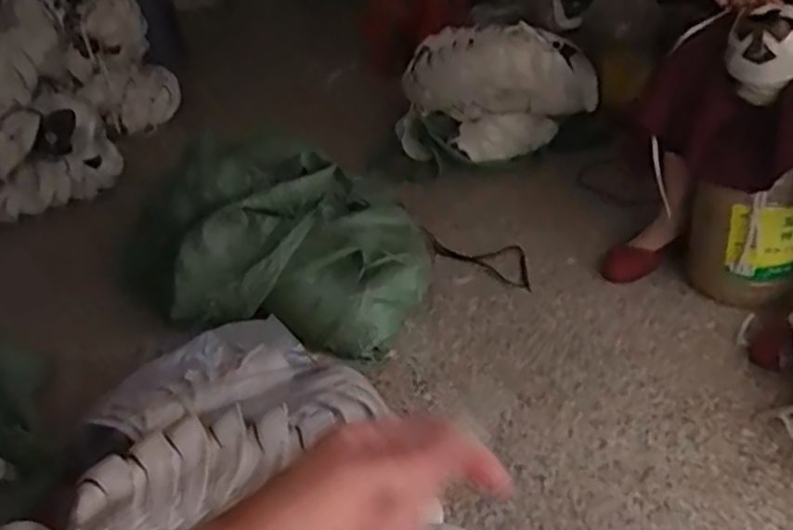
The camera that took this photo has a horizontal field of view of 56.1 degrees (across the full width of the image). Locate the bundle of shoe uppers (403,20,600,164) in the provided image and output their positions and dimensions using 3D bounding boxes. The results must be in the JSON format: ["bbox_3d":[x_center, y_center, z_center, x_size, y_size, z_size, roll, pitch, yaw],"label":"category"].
[{"bbox_3d":[0.236,-0.422,1.755,0.423,0.223,0.243,-17,35,-18],"label":"bundle of shoe uppers"}]

